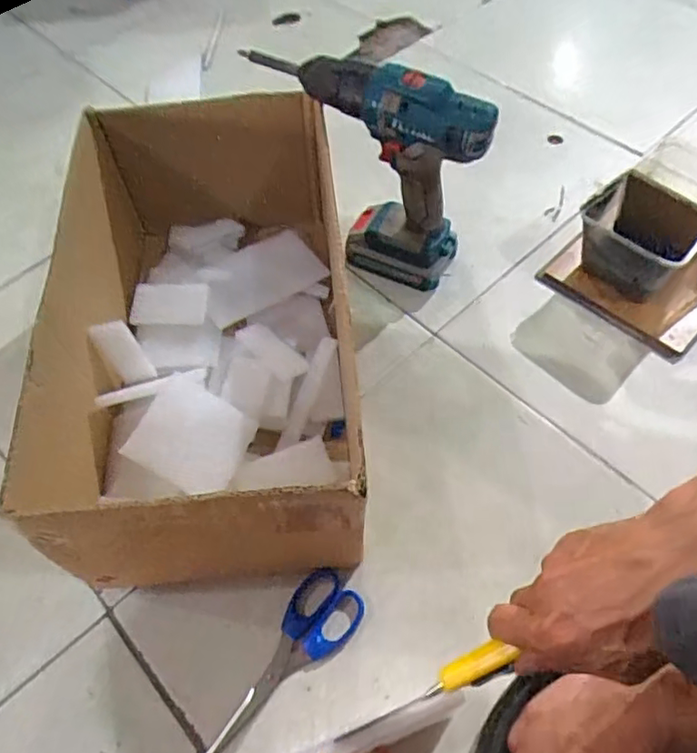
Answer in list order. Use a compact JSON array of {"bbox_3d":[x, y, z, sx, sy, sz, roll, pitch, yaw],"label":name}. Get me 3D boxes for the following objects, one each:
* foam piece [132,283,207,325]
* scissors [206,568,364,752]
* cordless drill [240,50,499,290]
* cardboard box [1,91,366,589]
[{"bbox_3d":[-0.176,-0.071,0.584,0.078,0.018,0.044,3,58,5],"label":"foam piece"},{"bbox_3d":[-0.048,0.229,0.456,0.055,0.007,0.164,27,63,18],"label":"scissors"},{"bbox_3d":[0.020,-0.211,0.611,0.236,0.220,0.082,32,65,21],"label":"cordless drill"},{"bbox_3d":[-0.120,-0.048,0.534,0.222,0.167,0.408,-6,58,0],"label":"cardboard box"}]

